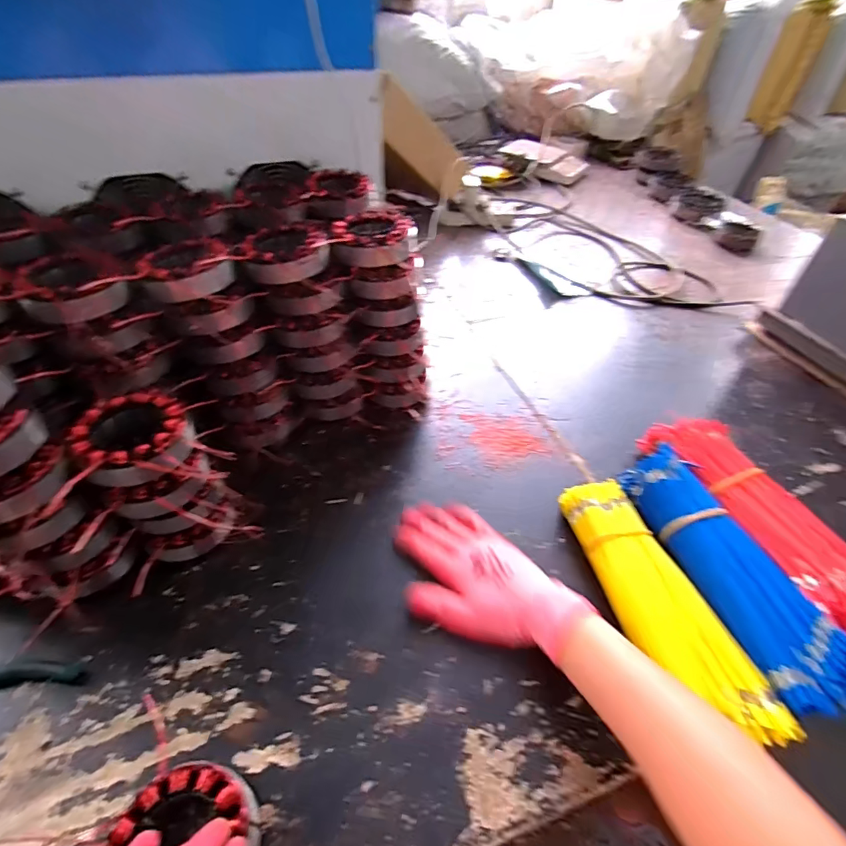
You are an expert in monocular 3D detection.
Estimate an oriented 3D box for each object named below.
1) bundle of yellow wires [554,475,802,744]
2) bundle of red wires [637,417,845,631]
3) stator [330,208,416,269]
[{"bbox_3d":[0.208,0.161,0.426,0.075,0.046,0.246,-13,47,-15],"label":"bundle of yellow wires"},{"bbox_3d":[0.349,0.093,0.495,0.088,0.058,0.264,-14,48,-15],"label":"bundle of red wires"},{"bbox_3d":[-0.052,-0.200,0.514,0.082,0.033,0.081,9,46,7],"label":"stator"}]

